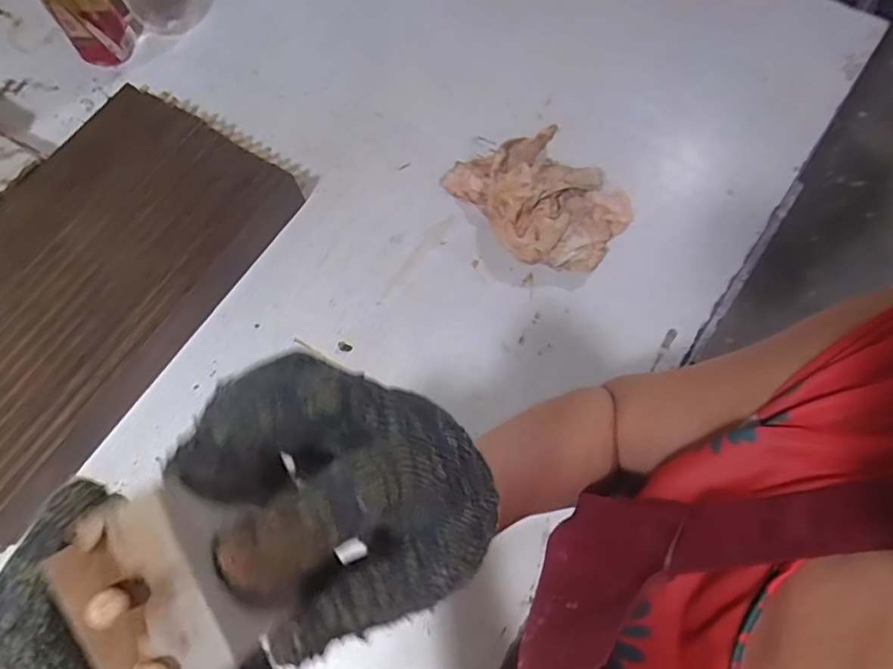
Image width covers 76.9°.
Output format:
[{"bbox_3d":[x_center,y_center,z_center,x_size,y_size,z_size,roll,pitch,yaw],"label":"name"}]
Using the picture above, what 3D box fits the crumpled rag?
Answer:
[{"bbox_3d":[0.108,-0.164,0.641,0.154,0.052,0.205,-42,72,-12],"label":"crumpled rag"}]

